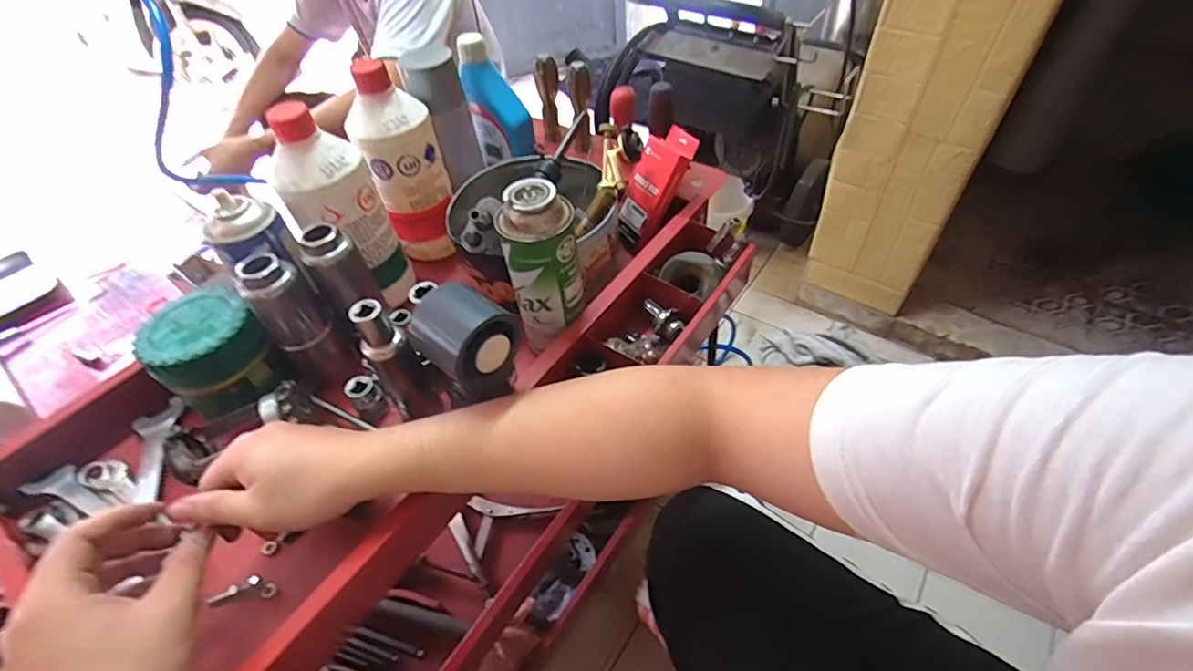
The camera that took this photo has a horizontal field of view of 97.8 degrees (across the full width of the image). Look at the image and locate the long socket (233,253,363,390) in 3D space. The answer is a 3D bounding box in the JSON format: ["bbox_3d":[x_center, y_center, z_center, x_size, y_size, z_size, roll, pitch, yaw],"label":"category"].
[{"bbox_3d":[-0.279,-0.011,0.491,0.043,0.142,0.052,32,59,28],"label":"long socket"}]

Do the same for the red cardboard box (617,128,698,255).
[{"bbox_3d":[0.066,-0.170,0.607,0.028,0.141,0.057,0,33,-50],"label":"red cardboard box"}]

